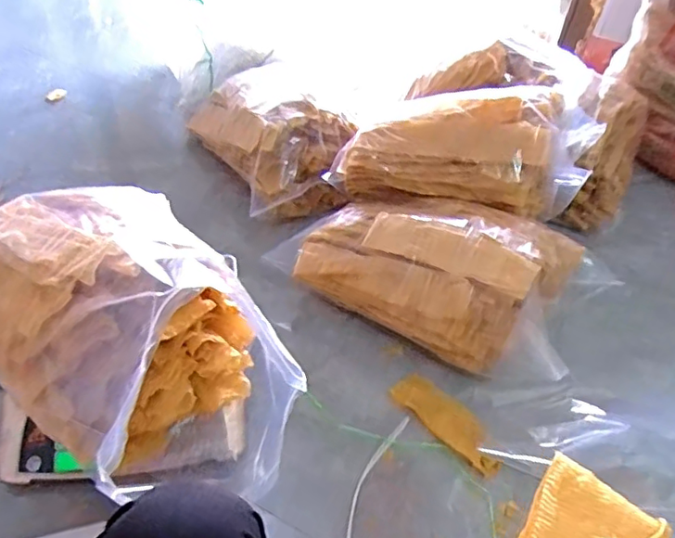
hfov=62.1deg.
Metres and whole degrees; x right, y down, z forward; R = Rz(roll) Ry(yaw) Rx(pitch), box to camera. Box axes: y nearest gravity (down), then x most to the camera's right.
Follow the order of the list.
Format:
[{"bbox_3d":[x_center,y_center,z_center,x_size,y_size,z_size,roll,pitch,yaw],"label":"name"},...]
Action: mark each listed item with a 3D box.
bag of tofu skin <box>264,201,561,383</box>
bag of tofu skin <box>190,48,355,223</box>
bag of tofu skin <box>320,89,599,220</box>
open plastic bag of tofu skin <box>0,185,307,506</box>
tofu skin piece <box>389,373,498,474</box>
[{"bbox_3d":[0.150,0.002,0.941,0.484,0.170,0.202,30,50,21],"label":"bag of tofu skin"},{"bbox_3d":[-0.149,-0.300,1.225,0.251,0.168,0.415,-20,51,-24],"label":"bag of tofu skin"},{"bbox_3d":[0.238,-0.224,1.048,0.493,0.165,0.246,-1,44,11],"label":"bag of tofu skin"},{"bbox_3d":[-0.274,0.075,0.708,0.294,0.345,0.477,-33,57,-32],"label":"open plastic bag of tofu skin"},{"bbox_3d":[0.178,0.239,0.887,0.064,0.031,0.191,-33,57,-32],"label":"tofu skin piece"}]

